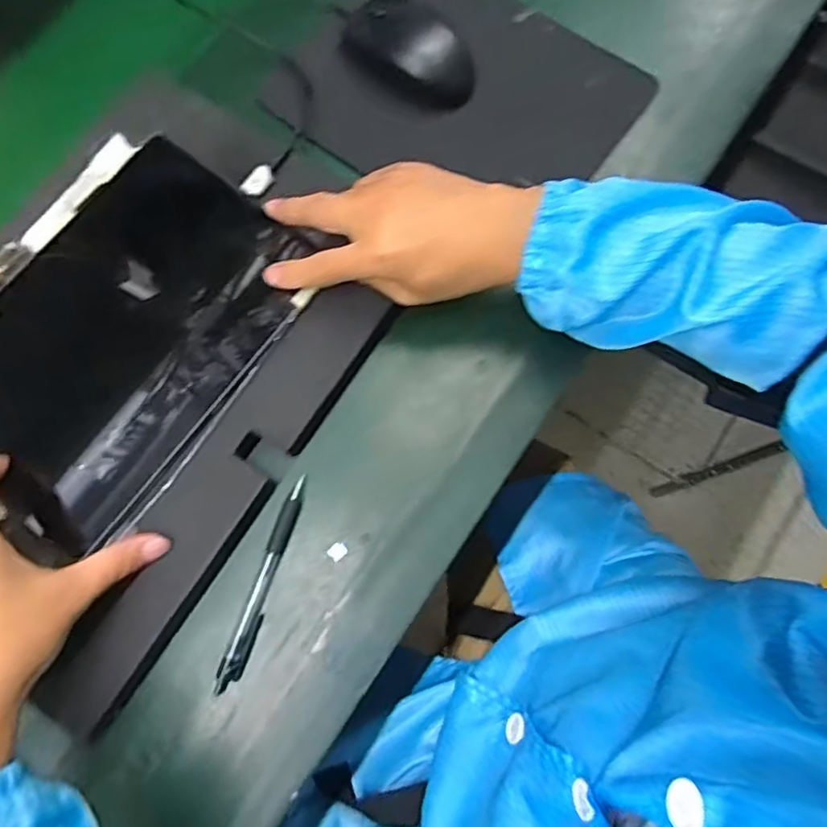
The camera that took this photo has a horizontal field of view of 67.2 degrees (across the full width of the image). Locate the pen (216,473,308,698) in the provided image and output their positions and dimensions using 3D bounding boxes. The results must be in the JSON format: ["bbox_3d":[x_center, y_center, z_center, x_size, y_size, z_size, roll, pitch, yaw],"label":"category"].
[{"bbox_3d":[-0.096,0.110,0.405,0.014,0.009,0.139,19,78,6],"label":"pen"}]

